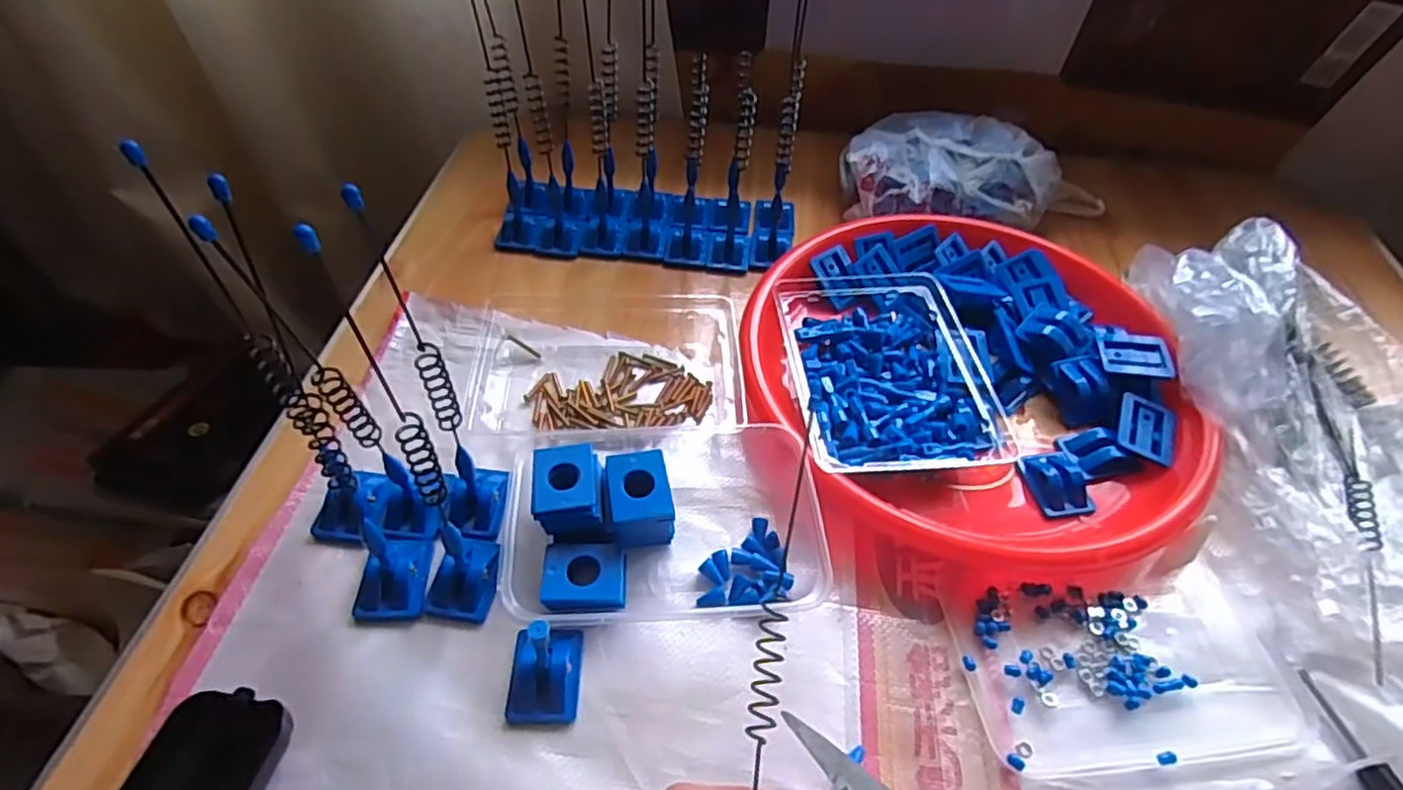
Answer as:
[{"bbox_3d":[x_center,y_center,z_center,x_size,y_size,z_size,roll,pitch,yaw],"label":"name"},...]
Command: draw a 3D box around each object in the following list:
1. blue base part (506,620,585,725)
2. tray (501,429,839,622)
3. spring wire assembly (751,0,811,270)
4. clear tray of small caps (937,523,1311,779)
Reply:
[{"bbox_3d":[-0.077,0.129,0.330,0.034,0.043,0.042,1,49,-2],"label":"blue base part"},{"bbox_3d":[-0.022,0.061,0.393,0.167,0.042,0.135,-2,49,-5],"label":"tray"},{"bbox_3d":[0.065,-0.203,0.504,0.033,0.217,0.077,7,49,3],"label":"spring wire assembly"},{"bbox_3d":[0.225,0.134,0.362,0.177,0.011,0.107,-3,49,-6],"label":"clear tray of small caps"}]

